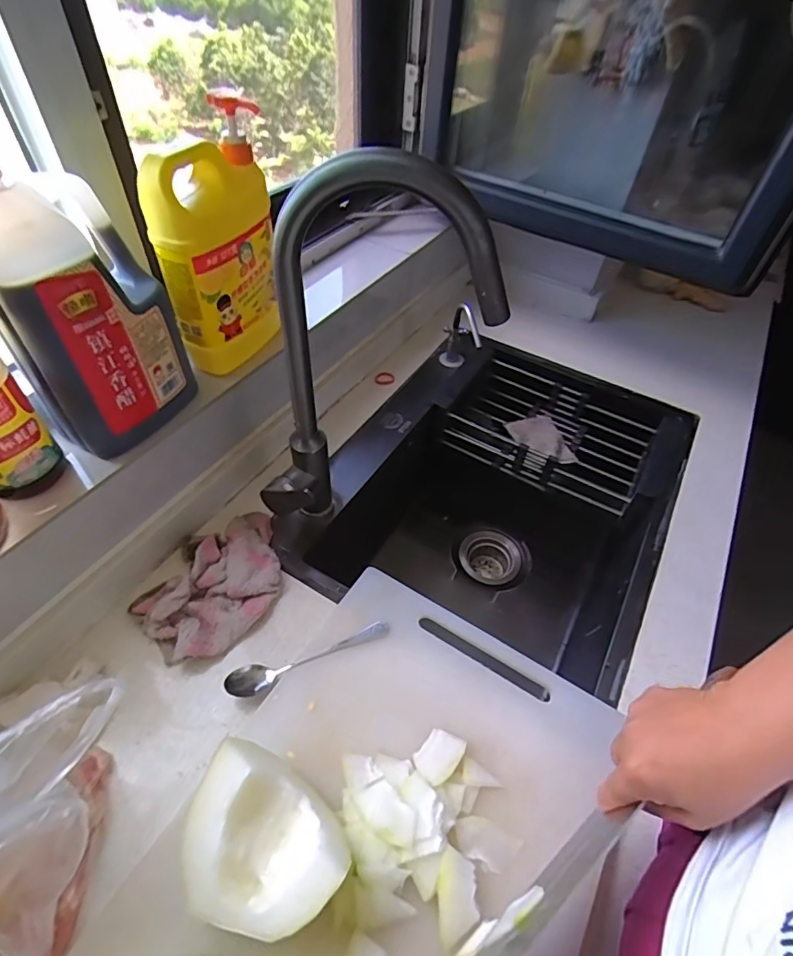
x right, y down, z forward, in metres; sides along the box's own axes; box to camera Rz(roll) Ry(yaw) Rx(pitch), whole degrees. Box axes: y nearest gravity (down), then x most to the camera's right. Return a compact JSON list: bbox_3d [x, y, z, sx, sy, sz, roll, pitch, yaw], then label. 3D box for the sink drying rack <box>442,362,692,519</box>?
[{"bbox_3d":[0.274,-0.078,0.826,0.354,0.095,0.225,27,54,17],"label":"sink drying rack"}]

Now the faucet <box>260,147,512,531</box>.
[{"bbox_3d":[-0.031,-0.075,0.490,0.227,0.422,0.059,-7,52,-10],"label":"faucet"}]

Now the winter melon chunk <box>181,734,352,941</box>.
[{"bbox_3d":[-0.101,0.285,0.383,0.123,0.075,0.100,23,53,14],"label":"winter melon chunk"}]

